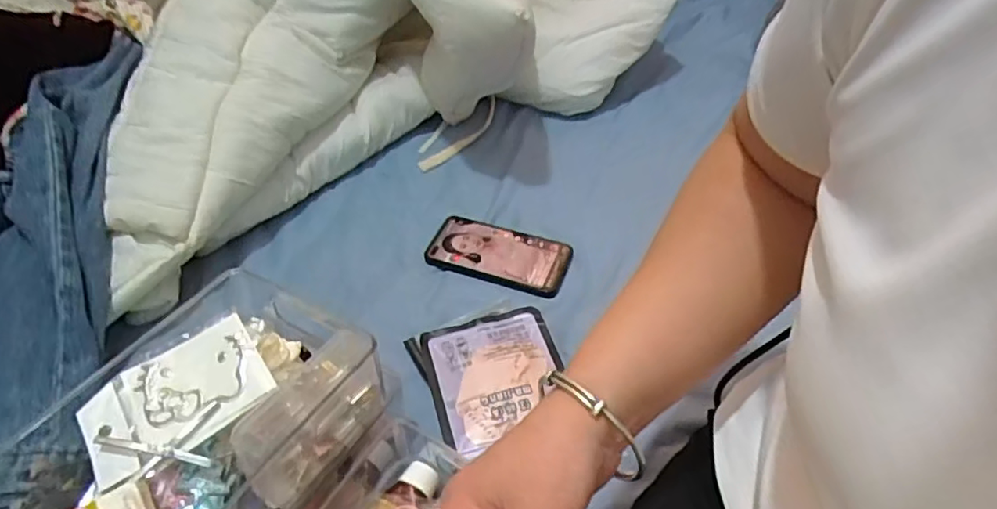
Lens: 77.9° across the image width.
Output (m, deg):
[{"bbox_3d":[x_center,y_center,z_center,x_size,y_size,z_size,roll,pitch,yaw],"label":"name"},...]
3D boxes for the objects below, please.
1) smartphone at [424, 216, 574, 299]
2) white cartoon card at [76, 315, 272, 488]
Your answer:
[{"bbox_3d":[-0.001,-0.002,0.656,0.151,0.009,0.074,16,50,17],"label":"smartphone"},{"bbox_3d":[-0.207,0.093,0.395,0.111,0.011,0.070,-31,60,-16],"label":"white cartoon card"}]

